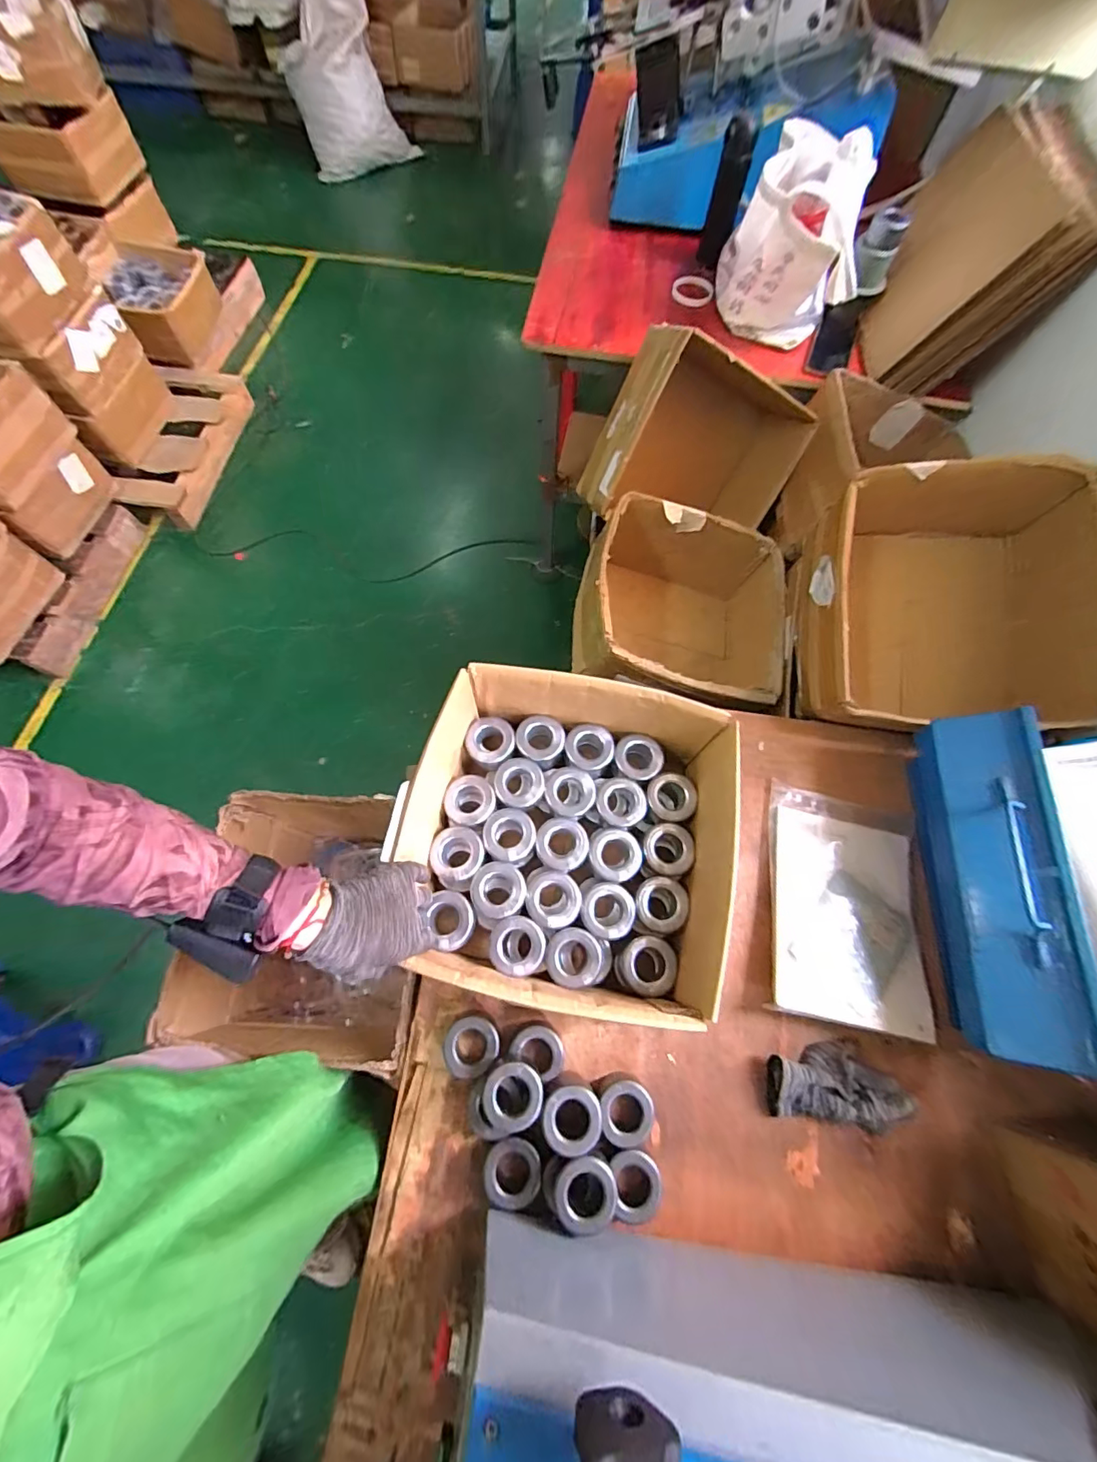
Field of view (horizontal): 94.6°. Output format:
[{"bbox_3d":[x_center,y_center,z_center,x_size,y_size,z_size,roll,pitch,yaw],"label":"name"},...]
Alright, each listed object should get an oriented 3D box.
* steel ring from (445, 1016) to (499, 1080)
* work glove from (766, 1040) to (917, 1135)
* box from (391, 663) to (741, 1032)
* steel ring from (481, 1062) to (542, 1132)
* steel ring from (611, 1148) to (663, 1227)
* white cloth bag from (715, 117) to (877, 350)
[{"bbox_3d":[-0.086,0.356,0.575,0.059,0.040,0.055,1,68,-2],"label":"steel ring"},{"bbox_3d":[0.331,0.404,0.573,0.151,0.039,0.087,6,68,1],"label":"work glove"},{"bbox_3d":[0.034,0.116,0.579,0.329,0.148,0.306,10,68,2],"label":"box"},{"bbox_3d":[-0.039,0.381,0.527,0.067,0.027,0.058,-22,71,-10],"label":"steel ring"},{"bbox_3d":[0.092,0.478,0.536,0.052,0.032,0.061,-9,69,-5],"label":"steel ring"},{"bbox_3d":[0.445,-0.872,0.928,0.234,0.245,0.166,8,68,1],"label":"white cloth bag"}]

